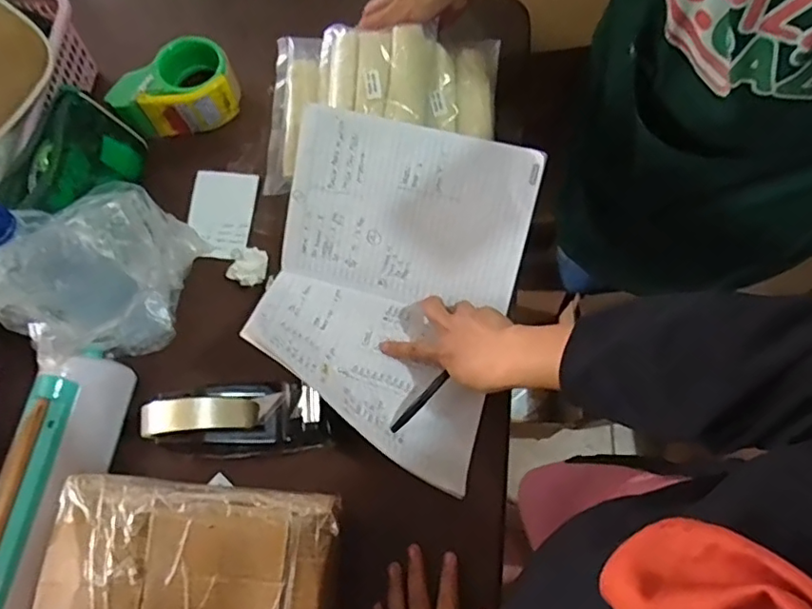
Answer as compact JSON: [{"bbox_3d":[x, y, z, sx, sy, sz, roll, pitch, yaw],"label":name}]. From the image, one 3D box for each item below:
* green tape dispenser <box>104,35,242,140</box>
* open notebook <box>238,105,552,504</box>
[{"bbox_3d":[-0.263,-0.244,0.658,0.133,0.062,0.072,-20,70,-5],"label":"green tape dispenser"},{"bbox_3d":[-0.019,-0.017,0.550,0.234,0.106,0.303,15,71,7],"label":"open notebook"}]

